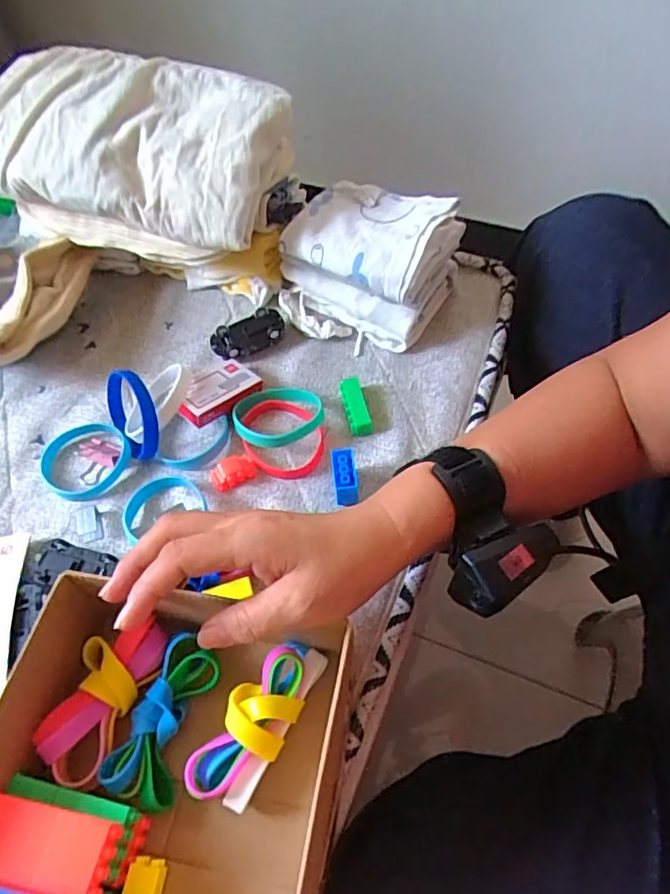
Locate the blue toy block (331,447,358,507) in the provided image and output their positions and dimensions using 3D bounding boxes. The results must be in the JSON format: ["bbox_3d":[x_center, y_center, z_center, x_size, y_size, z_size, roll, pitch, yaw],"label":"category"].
[{"bbox_3d":[0.007,0.021,0.432,0.016,0.029,0.029,-7,57,-1],"label":"blue toy block"}]

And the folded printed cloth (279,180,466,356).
[{"bbox_3d":[0.027,-0.155,0.502,0.130,0.098,0.109,26,62,18],"label":"folded printed cloth"}]

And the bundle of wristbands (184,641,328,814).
[{"bbox_3d":[-0.042,0.151,0.326,0.037,0.038,0.091,23,61,17],"label":"bundle of wristbands"}]

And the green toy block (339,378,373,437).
[{"bbox_3d":[0.016,-0.033,0.474,0.018,0.013,0.048,-10,57,-3],"label":"green toy block"}]

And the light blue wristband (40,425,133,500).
[{"bbox_3d":[-0.194,0.011,0.457,0.067,0.013,0.062,-2,57,2],"label":"light blue wristband"}]

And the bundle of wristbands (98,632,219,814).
[{"bbox_3d":[-0.095,0.153,0.333,0.036,0.030,0.085,15,59,12],"label":"bundle of wristbands"}]

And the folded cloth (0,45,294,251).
[{"bbox_3d":[-0.174,-0.255,0.488,0.269,0.078,0.135,13,59,12],"label":"folded cloth"}]

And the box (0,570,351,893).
[{"bbox_3d":[-0.100,0.179,0.294,0.176,0.071,0.216,8,58,8],"label":"box"}]

